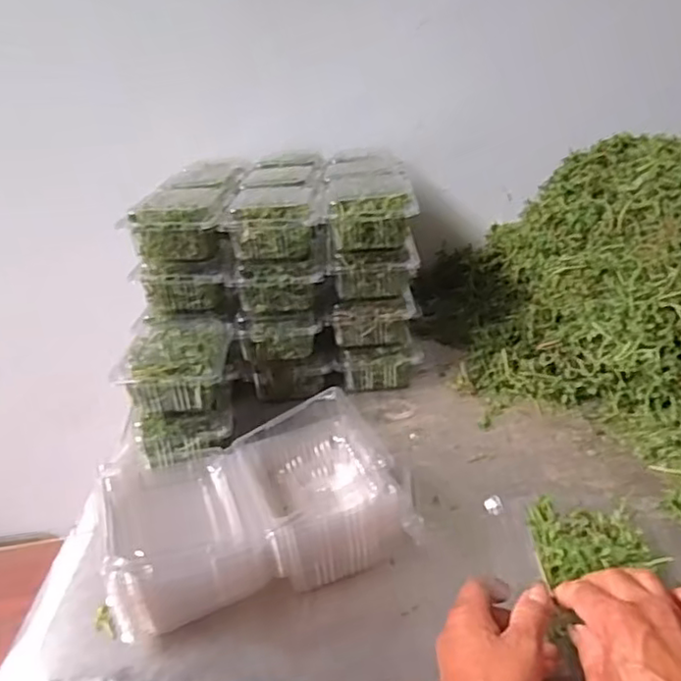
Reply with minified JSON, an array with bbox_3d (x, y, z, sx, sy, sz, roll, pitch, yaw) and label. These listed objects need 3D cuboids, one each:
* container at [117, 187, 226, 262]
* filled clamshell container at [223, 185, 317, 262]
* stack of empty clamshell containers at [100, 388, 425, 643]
[{"bbox_3d":[-0.197,-0.144,0.803,0.108,0.063,0.133,-5,25,-1],"label":"container"},{"bbox_3d":[-0.079,-0.144,0.799,0.110,0.060,0.130,-3,25,3],"label":"filled clamshell container"},{"bbox_3d":[-0.080,0.150,0.571,0.230,0.099,0.148,-12,26,-17],"label":"stack of empty clamshell containers"}]

